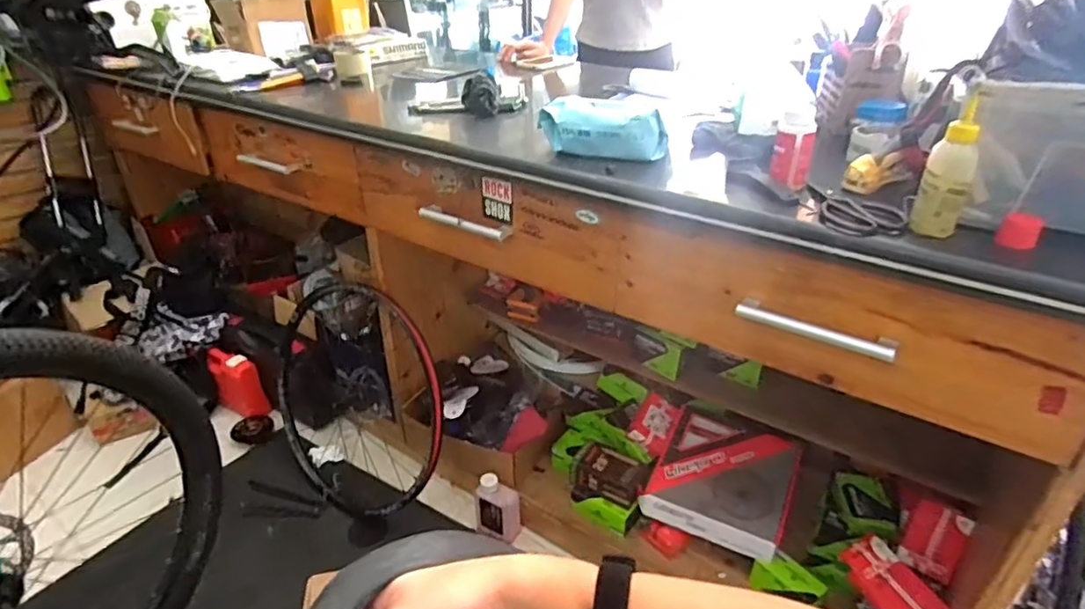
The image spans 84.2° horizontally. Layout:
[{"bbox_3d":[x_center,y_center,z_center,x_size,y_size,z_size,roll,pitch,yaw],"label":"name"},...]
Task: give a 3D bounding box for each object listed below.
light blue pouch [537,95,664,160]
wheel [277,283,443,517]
[{"bbox_3d":[0.089,-0.254,0.865,0.182,0.069,0.069,11,31,17],"label":"light blue pouch"},{"bbox_3d":[-0.427,0.195,1.368,0.085,0.561,0.554,-6,66,-55],"label":"wheel"}]

